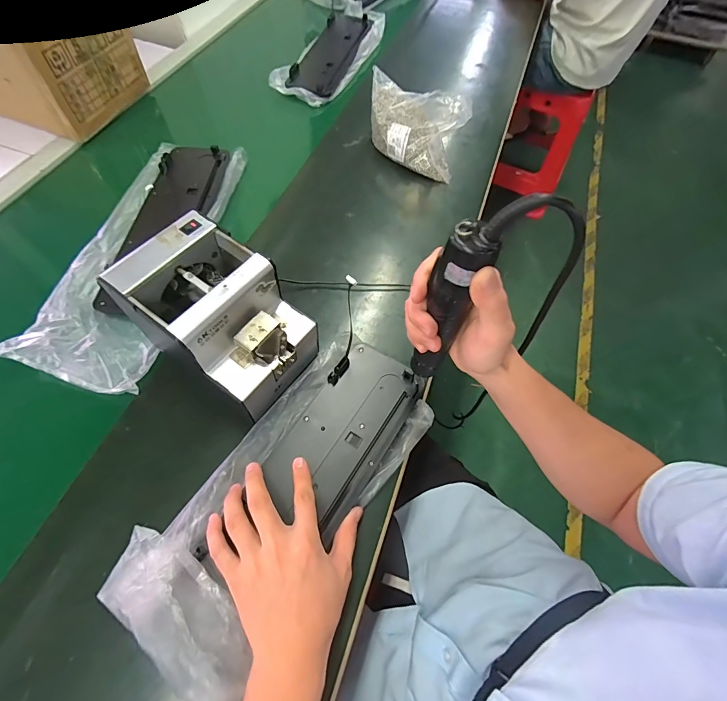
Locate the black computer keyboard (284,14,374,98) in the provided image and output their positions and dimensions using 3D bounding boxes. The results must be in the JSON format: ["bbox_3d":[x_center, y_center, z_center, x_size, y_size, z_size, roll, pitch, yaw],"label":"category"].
[{"bbox_3d":[-0.075,-0.709,0.885,0.110,0.016,0.360,17,62,4],"label":"black computer keyboard"}]

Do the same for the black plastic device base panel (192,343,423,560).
[{"bbox_3d":[-0.046,0.115,0.430,0.103,0.018,0.291,34,65,15],"label":"black plastic device base panel"}]

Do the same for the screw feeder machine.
[{"bbox_3d":[-0.163,-0.033,0.438,0.188,0.139,0.133,33,65,12],"label":"screw feeder machine"}]

